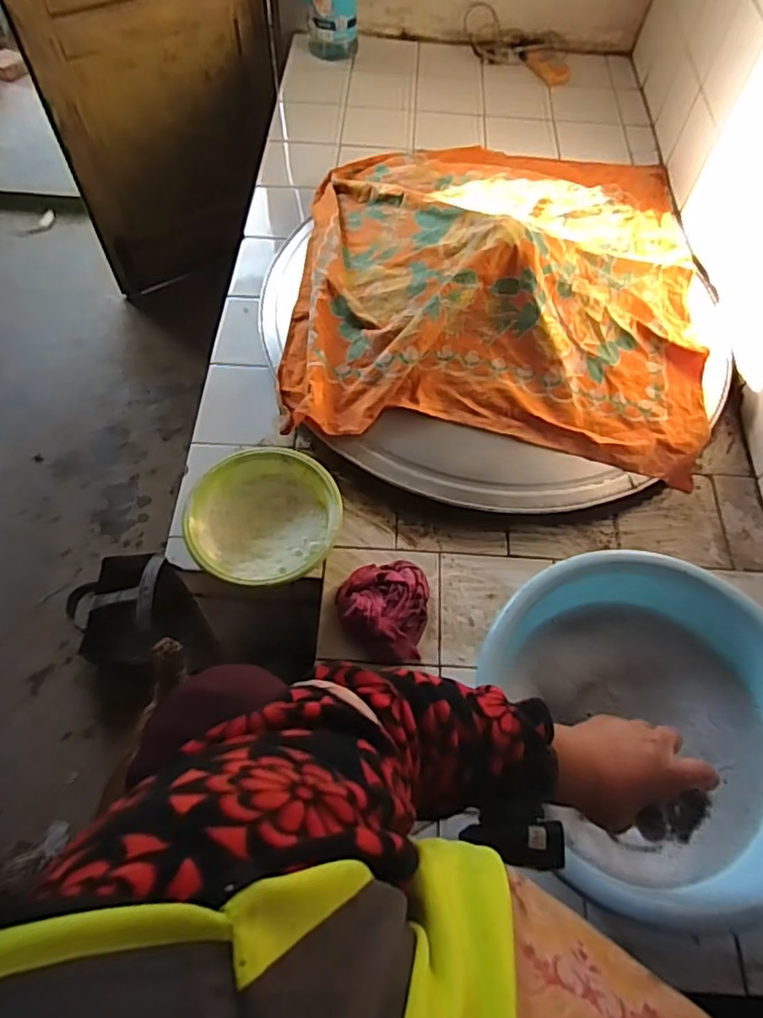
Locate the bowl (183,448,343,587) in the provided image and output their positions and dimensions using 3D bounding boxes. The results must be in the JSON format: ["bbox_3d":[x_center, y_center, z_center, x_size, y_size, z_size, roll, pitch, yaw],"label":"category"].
[{"bbox_3d":[-0.150,0.019,0.789,0.187,0.074,0.177,1,61,-1],"label":"bowl"}]

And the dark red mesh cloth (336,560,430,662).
[{"bbox_3d":[0.002,0.119,0.758,0.111,0.047,0.125,5,61,1],"label":"dark red mesh cloth"}]

